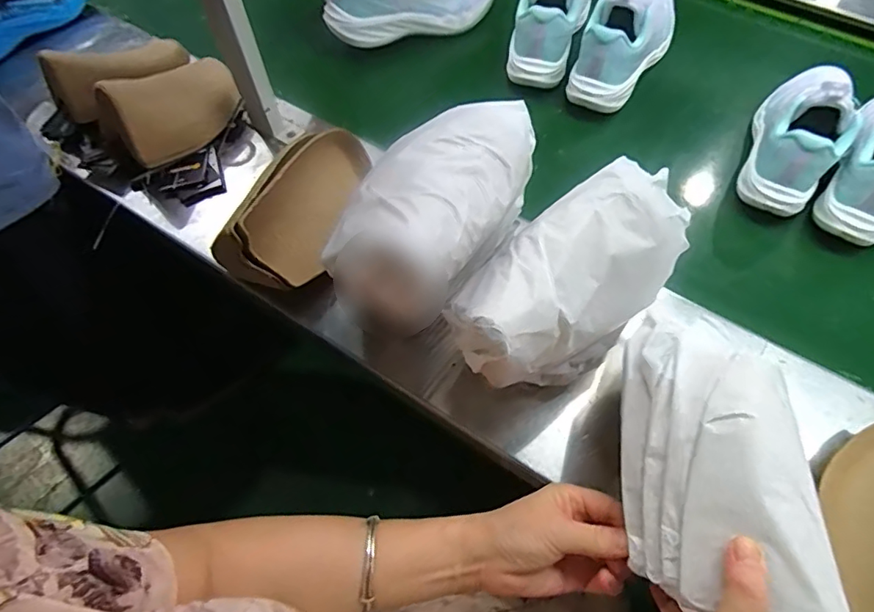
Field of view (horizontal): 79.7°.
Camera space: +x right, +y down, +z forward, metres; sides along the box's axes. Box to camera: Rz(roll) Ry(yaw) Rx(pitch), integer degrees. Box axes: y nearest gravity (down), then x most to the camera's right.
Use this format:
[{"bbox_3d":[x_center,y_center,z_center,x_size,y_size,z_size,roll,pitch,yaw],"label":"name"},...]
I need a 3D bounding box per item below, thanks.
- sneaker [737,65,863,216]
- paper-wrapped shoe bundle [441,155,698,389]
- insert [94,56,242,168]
[{"bbox_3d":[0.420,-0.206,0.595,0.092,0.103,0.205,28,66,14],"label":"sneaker"},{"bbox_3d":[0.097,-0.019,0.386,0.195,0.080,0.101,-42,69,-19],"label":"paper-wrapped shoe bundle"},{"bbox_3d":[-0.306,-0.238,0.610,0.148,0.081,0.083,-41,69,-18],"label":"insert"}]

